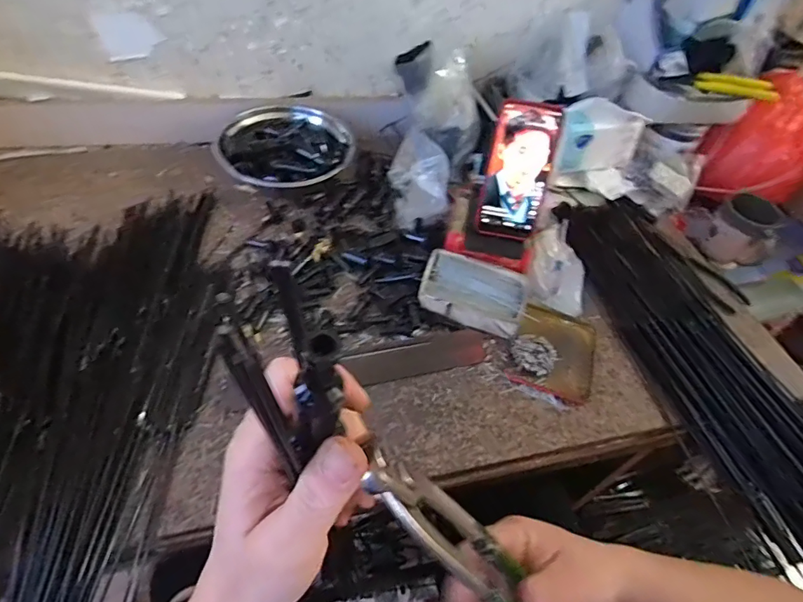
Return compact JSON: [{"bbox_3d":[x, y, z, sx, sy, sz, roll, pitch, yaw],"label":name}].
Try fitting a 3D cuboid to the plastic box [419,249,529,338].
[{"bbox_3d":[0.094,-0.012,0.605,0.131,0.029,0.098,16,50,7],"label":"plastic box"}]

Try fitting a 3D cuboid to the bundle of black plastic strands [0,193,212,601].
[{"bbox_3d":[-0.347,0.119,0.436,0.267,0.034,0.632,-4,51,-9],"label":"bundle of black plastic strands"}]

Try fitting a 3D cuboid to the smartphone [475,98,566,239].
[{"bbox_3d":[0.147,-0.161,0.588,0.082,0.162,0.009,10,25,4],"label":"smartphone"}]

